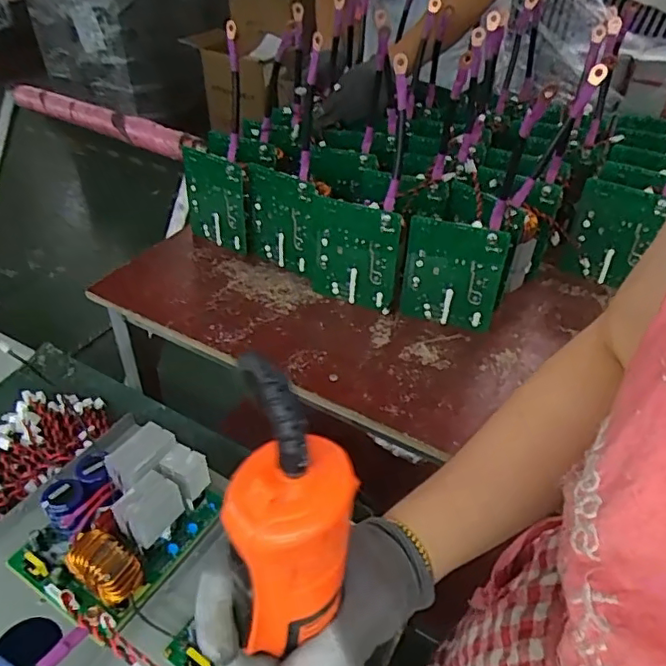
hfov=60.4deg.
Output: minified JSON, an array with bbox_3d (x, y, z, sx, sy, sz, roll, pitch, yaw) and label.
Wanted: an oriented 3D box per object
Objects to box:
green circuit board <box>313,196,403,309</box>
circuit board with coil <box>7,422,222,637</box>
[{"bbox_3d":[0.029,-0.104,0.774,0.119,0.151,0.015,16,42,17],"label":"green circuit board"},{"bbox_3d":[-0.188,0.154,0.491,0.123,0.068,0.148,23,45,23],"label":"circuit board with coil"}]

